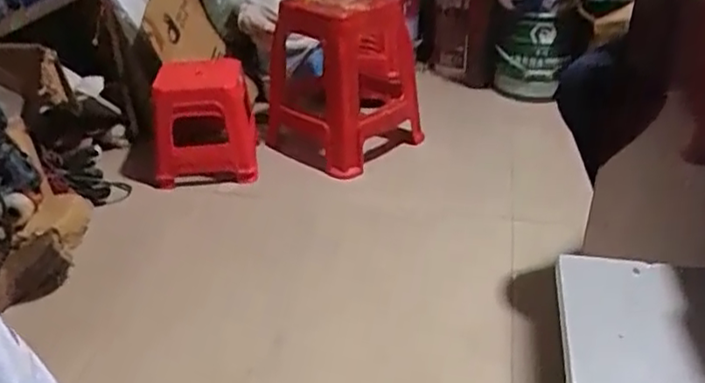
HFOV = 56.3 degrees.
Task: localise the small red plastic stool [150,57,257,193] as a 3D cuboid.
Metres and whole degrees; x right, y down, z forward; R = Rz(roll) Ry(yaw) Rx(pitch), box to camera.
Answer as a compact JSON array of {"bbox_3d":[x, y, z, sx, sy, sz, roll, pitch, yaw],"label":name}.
[{"bbox_3d":[-0.405,-0.171,1.779,0.273,0.299,0.247,-7,32,-9],"label":"small red plastic stool"}]

